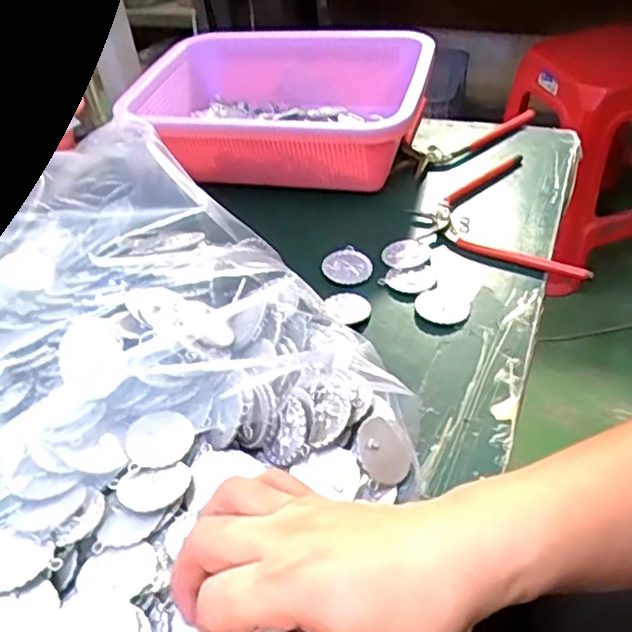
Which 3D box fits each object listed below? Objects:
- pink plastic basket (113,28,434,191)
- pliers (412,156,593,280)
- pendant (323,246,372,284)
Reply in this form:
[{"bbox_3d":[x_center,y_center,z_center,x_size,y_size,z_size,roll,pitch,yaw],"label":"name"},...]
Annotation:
[{"bbox_3d":[-0.031,-0.193,0.605,0.256,0.084,0.191,3,43,11],"label":"pink plastic basket"},{"bbox_3d":[0.138,-0.079,0.520,0.109,0.013,0.163,-8,42,-1],"label":"pliers"},{"bbox_3d":[0.025,-0.039,0.498,0.036,0.006,0.038,-4,42,4],"label":"pendant"}]

